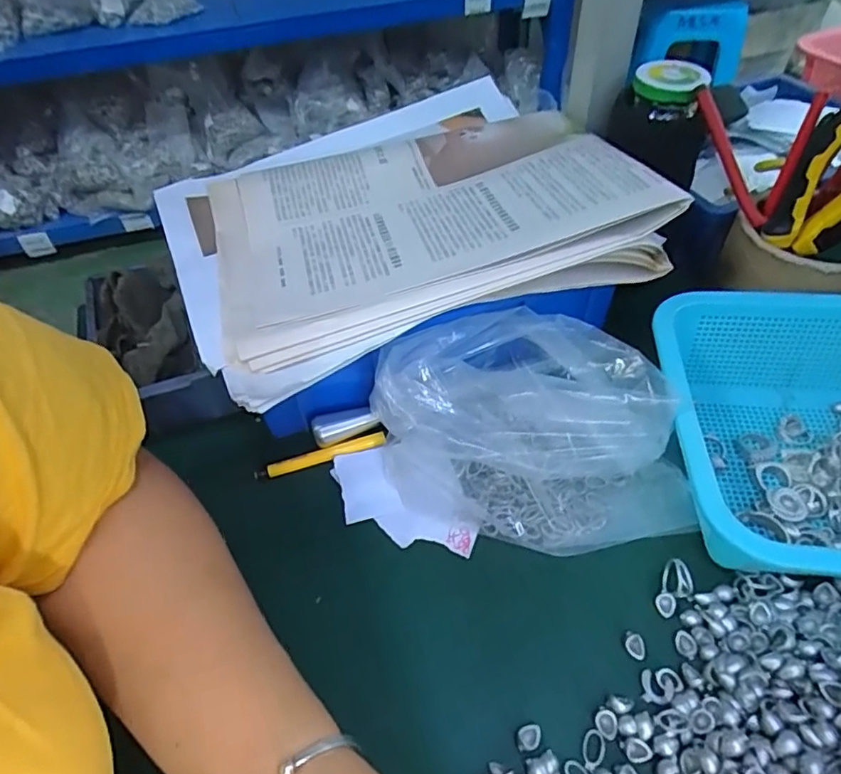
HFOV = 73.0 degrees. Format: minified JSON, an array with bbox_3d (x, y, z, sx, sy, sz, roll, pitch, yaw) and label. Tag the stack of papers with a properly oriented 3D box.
[{"bbox_3d":[-0.022,-0.126,0.395,0.292,0.054,0.242,-18,50,-13],"label":"stack of papers"}]

